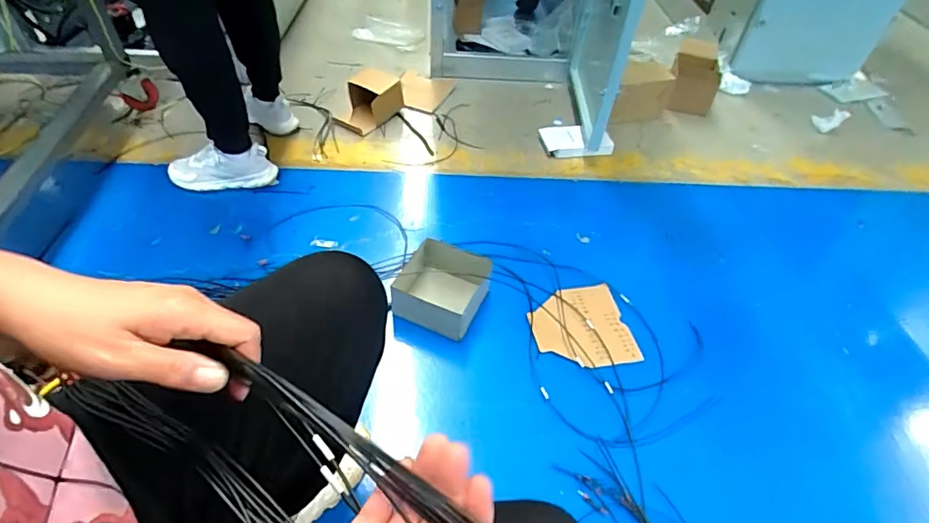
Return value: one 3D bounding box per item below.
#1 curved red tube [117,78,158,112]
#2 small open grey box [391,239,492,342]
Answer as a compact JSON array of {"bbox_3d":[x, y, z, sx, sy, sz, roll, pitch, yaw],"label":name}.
[{"bbox_3d":[-0.899,-0.452,1.380,0.107,0.113,0.021,1,48,-3],"label":"curved red tube"},{"bbox_3d":[-0.041,0.051,1.014,0.167,0.108,0.157,21,50,14],"label":"small open grey box"}]

